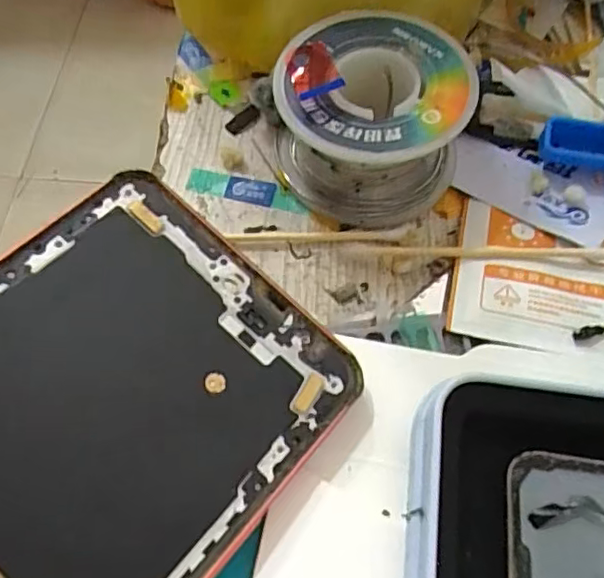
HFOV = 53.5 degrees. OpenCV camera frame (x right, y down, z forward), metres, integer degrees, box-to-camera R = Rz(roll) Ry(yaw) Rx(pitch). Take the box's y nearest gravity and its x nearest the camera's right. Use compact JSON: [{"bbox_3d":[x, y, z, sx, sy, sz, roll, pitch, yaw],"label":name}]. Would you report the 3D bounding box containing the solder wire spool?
[{"bbox_3d":[0.019,-0.050,0.174,0.052,0.033,0.053,0,61,-1],"label":"solder wire spool"}]

